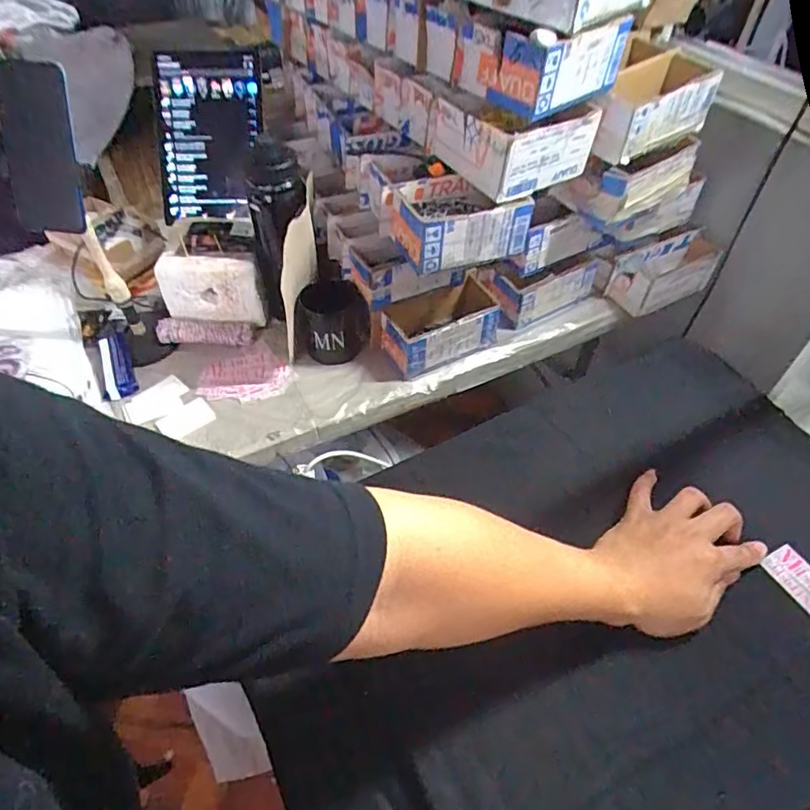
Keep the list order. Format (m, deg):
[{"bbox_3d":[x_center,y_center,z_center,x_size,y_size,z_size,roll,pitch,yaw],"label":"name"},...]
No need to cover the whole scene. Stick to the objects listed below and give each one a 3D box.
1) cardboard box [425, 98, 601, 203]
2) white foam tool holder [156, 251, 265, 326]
[{"bbox_3d":[0.132,-0.336,0.694,0.158,0.078,0.132,-28,56,-22],"label":"cardboard box"},{"bbox_3d":[-0.291,-0.164,0.822,0.144,0.103,0.047,5,50,3],"label":"white foam tool holder"}]

